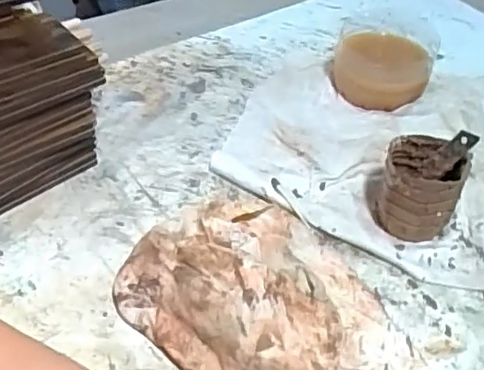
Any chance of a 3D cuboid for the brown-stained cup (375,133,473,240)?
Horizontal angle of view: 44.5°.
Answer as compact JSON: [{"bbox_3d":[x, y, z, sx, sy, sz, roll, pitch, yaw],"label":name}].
[{"bbox_3d":[0.150,0.004,0.500,0.062,0.075,0.062,1,45,-1],"label":"brown-stained cup"}]

